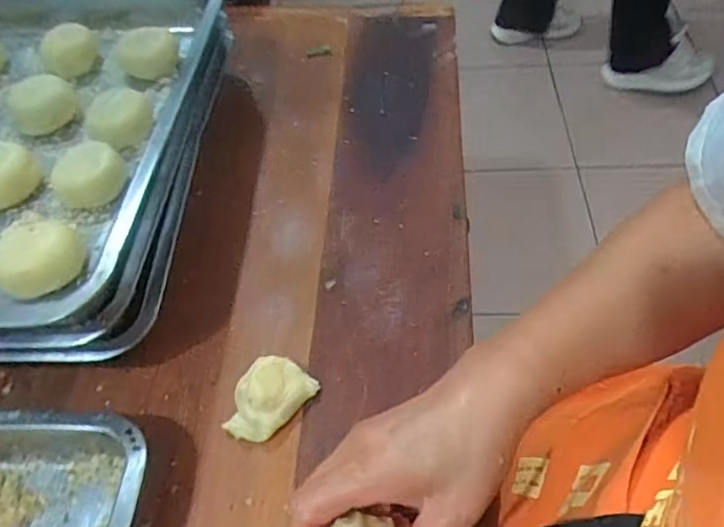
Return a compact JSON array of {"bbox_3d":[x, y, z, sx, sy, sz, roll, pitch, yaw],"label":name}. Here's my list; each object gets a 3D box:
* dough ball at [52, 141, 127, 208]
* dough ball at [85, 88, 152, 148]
[{"bbox_3d":[-0.208,-0.065,0.453,0.052,0.031,0.045,-30,57,-17],"label":"dough ball"},{"bbox_3d":[-0.204,-0.124,0.498,0.041,0.027,0.048,31,61,24],"label":"dough ball"}]

